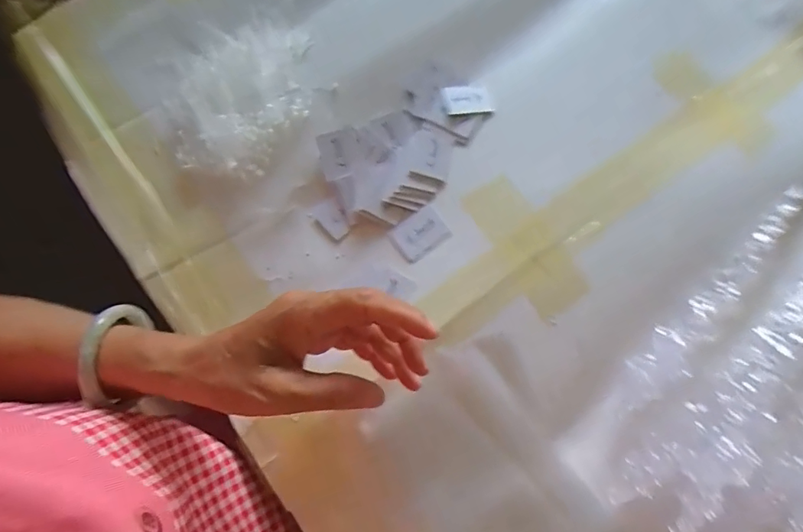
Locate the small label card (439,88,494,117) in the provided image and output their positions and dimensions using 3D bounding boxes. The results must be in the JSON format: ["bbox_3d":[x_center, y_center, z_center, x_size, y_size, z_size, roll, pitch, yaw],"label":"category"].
[{"bbox_3d":[0.057,-0.142,0.425,0.042,0.004,0.027,-8,72,-3],"label":"small label card"}]

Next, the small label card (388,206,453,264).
[{"bbox_3d":[0.015,-0.025,0.394,0.042,0.006,0.033,-33,75,-10],"label":"small label card"}]

